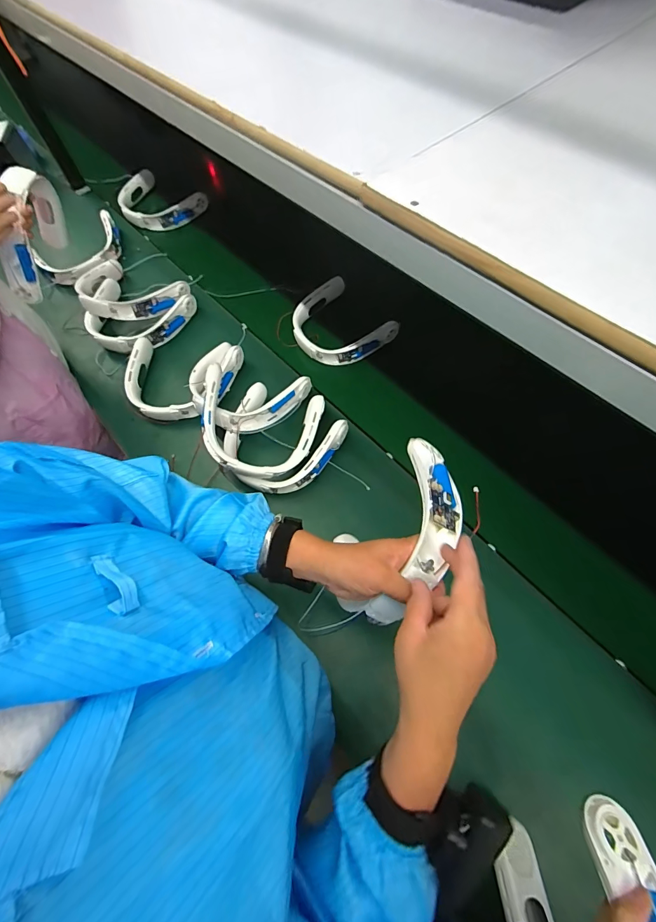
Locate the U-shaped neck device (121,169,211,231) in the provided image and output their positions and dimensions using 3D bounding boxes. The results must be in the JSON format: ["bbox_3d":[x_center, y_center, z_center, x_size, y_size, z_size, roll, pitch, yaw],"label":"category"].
[{"bbox_3d":[-0.509,-0.774,1.133,0.261,0.060,0.178,30,70,16],"label":"U-shaped neck device"}]

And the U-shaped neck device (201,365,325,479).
[{"bbox_3d":[-0.129,-0.062,0.710,0.223,0.037,0.185,15,75,-18],"label":"U-shaped neck device"}]

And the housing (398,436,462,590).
[{"bbox_3d":[0.120,0.044,0.427,0.056,0.039,0.186,5,49,6],"label":"housing"}]

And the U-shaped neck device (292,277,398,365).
[{"bbox_3d":[0.023,-0.308,0.877,0.184,0.060,0.219,-39,69,-14],"label":"U-shaped neck device"}]

